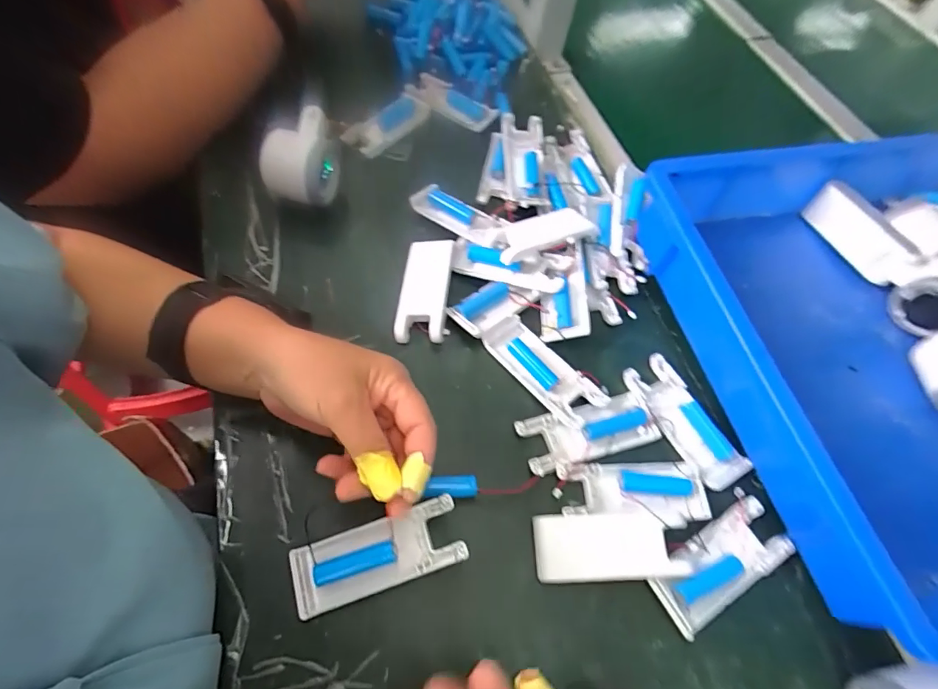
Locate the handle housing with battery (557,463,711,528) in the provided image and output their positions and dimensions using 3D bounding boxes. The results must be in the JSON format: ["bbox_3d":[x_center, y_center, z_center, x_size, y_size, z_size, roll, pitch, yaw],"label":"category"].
[{"bbox_3d":[0.119,0.107,0.330,0.105,0.020,0.043,1,61,-5],"label":"handle housing with battery"}]

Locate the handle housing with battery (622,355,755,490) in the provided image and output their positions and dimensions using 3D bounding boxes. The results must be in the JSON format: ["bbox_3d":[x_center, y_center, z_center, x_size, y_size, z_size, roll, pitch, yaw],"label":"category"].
[{"bbox_3d":[0.169,0.060,0.363,0.042,0.021,0.107,-23,66,-17],"label":"handle housing with battery"}]

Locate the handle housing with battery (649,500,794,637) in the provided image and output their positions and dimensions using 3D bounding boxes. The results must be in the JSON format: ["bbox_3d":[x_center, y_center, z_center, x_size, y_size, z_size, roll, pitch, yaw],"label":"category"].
[{"bbox_3d":[0.171,0.148,0.310,0.103,0.013,0.042,-25,67,-18],"label":"handle housing with battery"}]

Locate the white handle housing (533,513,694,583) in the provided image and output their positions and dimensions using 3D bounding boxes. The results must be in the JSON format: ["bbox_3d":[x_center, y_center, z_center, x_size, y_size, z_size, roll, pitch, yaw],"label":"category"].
[{"bbox_3d":[0.095,0.137,0.309,0.102,0.014,0.040,1,61,-5],"label":"white handle housing"}]

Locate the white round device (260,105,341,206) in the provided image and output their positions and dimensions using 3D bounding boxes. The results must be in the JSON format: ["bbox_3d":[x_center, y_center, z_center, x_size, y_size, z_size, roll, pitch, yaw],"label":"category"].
[{"bbox_3d":[-0.158,-0.177,0.432,0.060,0.054,0.072,2,61,-4],"label":"white round device"}]

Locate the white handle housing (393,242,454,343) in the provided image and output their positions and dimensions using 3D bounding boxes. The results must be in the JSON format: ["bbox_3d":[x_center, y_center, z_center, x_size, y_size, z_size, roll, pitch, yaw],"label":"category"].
[{"bbox_3d":[-0.039,-0.047,0.400,0.044,0.022,0.097,3,61,-4],"label":"white handle housing"}]

